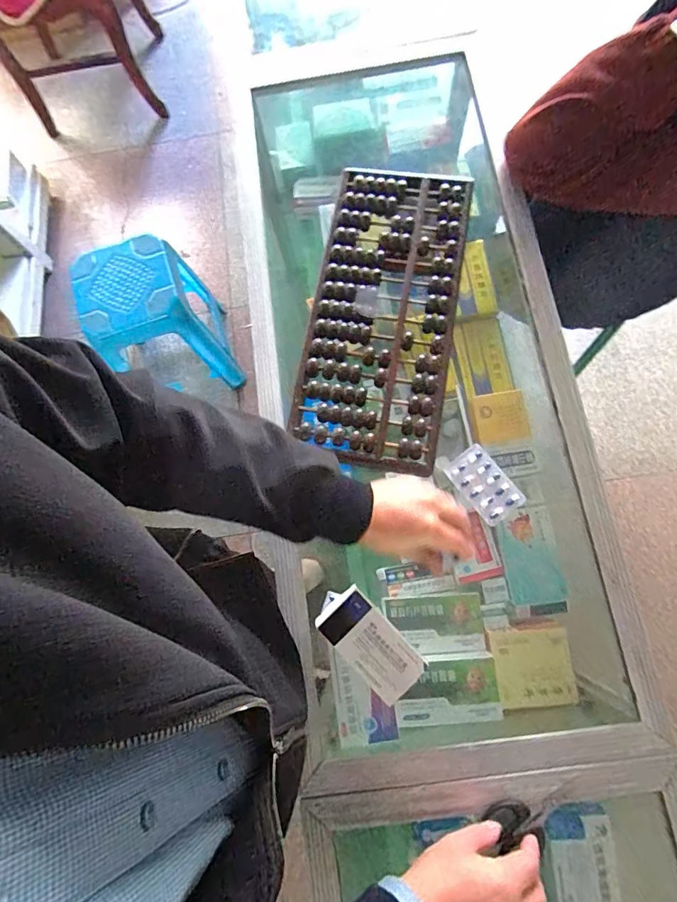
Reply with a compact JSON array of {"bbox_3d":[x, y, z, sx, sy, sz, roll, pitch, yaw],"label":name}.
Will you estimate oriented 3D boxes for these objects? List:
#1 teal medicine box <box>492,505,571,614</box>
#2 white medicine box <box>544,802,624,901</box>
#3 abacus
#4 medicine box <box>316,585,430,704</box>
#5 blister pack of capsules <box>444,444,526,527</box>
[{"bbox_3d":[0.290,0.164,0.667,0.081,0.017,0.153,-10,76,2],"label":"teal medicine box"},{"bbox_3d":[0.322,0.542,0.586,0.079,0.027,0.125,-7,76,2],"label":"white medicine box"},{"bbox_3d":[0.055,-0.180,0.567,0.173,0.020,0.401,10,78,4],"label":"abacus"},{"bbox_3d":[0.032,0.205,0.483,0.060,0.030,0.120,-44,78,-7],"label":"medicine box"},{"bbox_3d":[0.174,0.041,0.534,0.055,0.009,0.088,-36,77,-5],"label":"blister pack of capsules"}]

